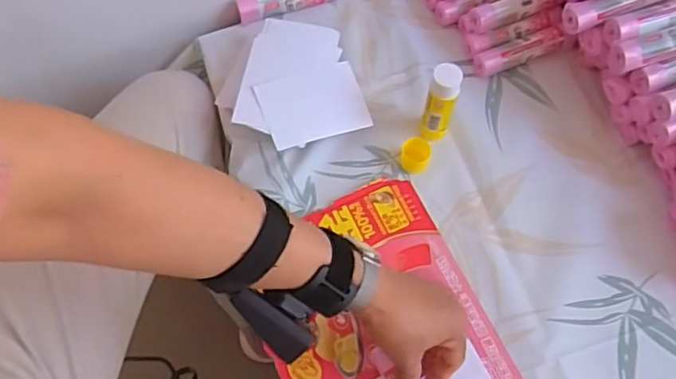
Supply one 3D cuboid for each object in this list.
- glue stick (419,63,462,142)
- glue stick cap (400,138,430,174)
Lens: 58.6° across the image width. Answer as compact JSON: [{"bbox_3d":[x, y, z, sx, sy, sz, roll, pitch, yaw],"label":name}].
[{"bbox_3d":[0.102,-0.084,0.603,0.028,0.101,0.024,13,65,7],"label":"glue stick"},{"bbox_3d":[0.080,-0.036,0.622,0.029,0.026,0.026,7,65,5],"label":"glue stick cap"}]

